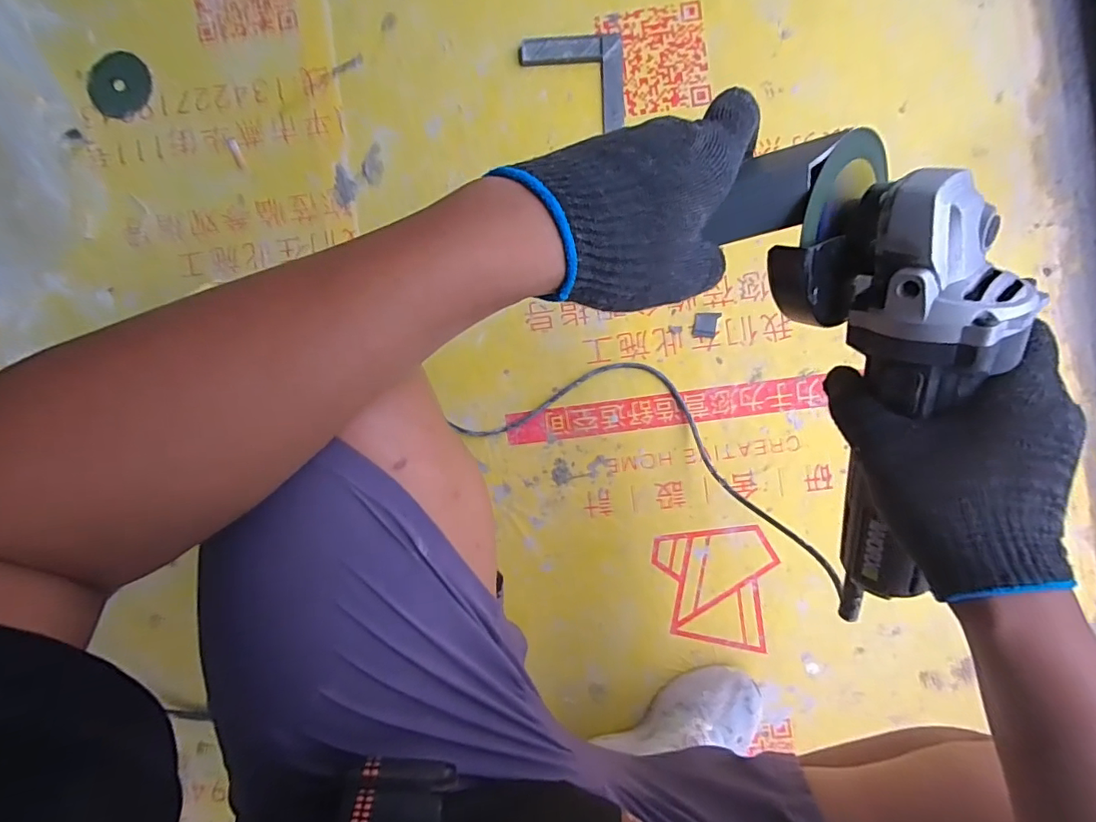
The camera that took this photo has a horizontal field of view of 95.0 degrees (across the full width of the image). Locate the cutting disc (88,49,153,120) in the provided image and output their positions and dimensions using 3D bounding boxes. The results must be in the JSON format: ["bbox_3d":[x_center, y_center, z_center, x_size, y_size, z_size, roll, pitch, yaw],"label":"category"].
[{"bbox_3d":[-0.597,-0.454,0.699,0.082,0.006,0.088,0,93,2],"label":"cutting disc"}]

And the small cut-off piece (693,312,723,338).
[{"bbox_3d":[0.216,-0.118,0.683,0.033,0.006,0.033,6,93,2],"label":"small cut-off piece"}]

